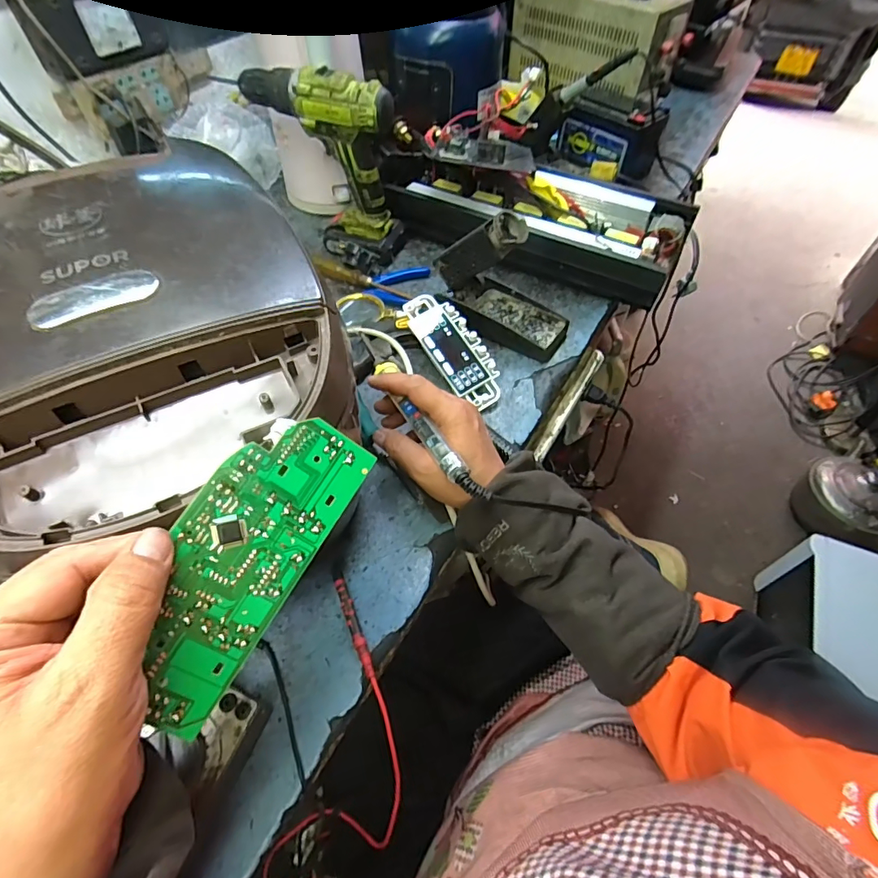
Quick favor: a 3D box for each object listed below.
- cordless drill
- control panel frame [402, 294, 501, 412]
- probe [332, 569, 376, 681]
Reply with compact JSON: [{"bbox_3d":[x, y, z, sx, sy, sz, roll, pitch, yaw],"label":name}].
[{"bbox_3d":[-0.138,-0.375,0.642,0.186,0.212,0.096,26,58,17],"label":"cordless drill"},{"bbox_3d":[0.018,-0.104,0.548,0.057,0.008,0.154,-31,77,-10],"label":"control panel frame"},{"bbox_3d":[-0.072,0.151,0.398,0.010,0.009,0.094,-20,57,-14],"label":"probe"}]

